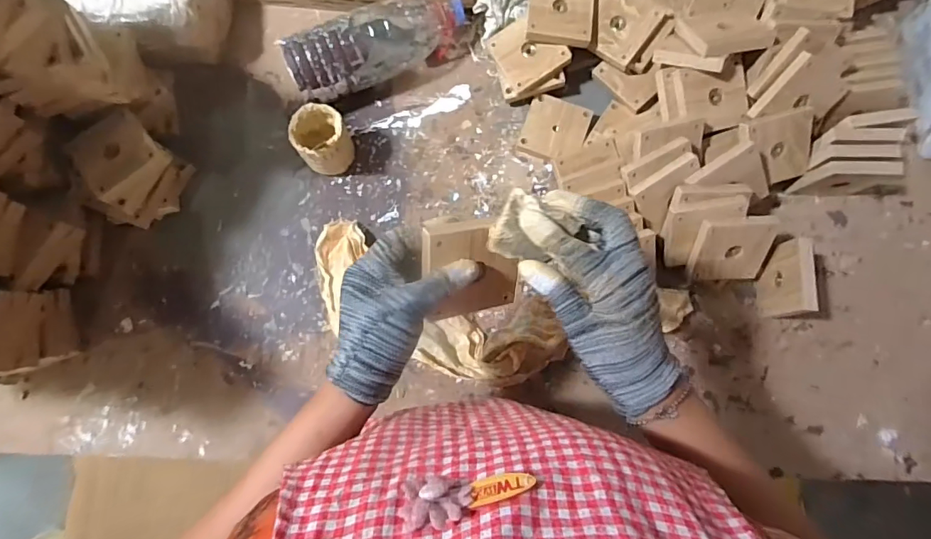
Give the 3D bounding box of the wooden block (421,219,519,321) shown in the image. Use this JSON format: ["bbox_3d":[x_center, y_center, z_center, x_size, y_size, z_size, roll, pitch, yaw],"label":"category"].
[{"bbox_3d":[0.006,0.000,0.380,0.079,0.085,0.014,-13,34,-20],"label":"wooden block"}]

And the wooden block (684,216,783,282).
[{"bbox_3d":[0.318,-0.023,0.548,0.089,0.088,0.013,-5,37,-1],"label":"wooden block"}]

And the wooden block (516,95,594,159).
[{"bbox_3d":[0.121,-0.189,0.624,0.083,0.017,0.084,21,82,2],"label":"wooden block"}]

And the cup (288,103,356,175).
[{"bbox_3d":[-0.179,-0.161,0.585,0.065,0.075,0.062,0,82,-1],"label":"cup"}]

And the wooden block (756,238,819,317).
[{"bbox_3d":[0.377,0.014,0.550,0.015,0.099,0.082,2,82,-1],"label":"wooden block"}]

